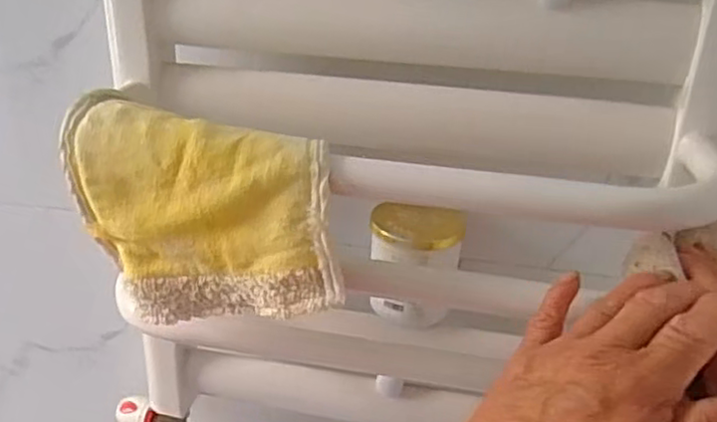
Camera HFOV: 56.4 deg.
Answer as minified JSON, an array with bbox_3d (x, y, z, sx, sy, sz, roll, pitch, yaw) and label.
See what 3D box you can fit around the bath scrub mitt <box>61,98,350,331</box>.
[{"bbox_3d":[-0.087,0.005,0.382,0.170,0.108,0.046,10,27,16],"label":"bath scrub mitt"}]

